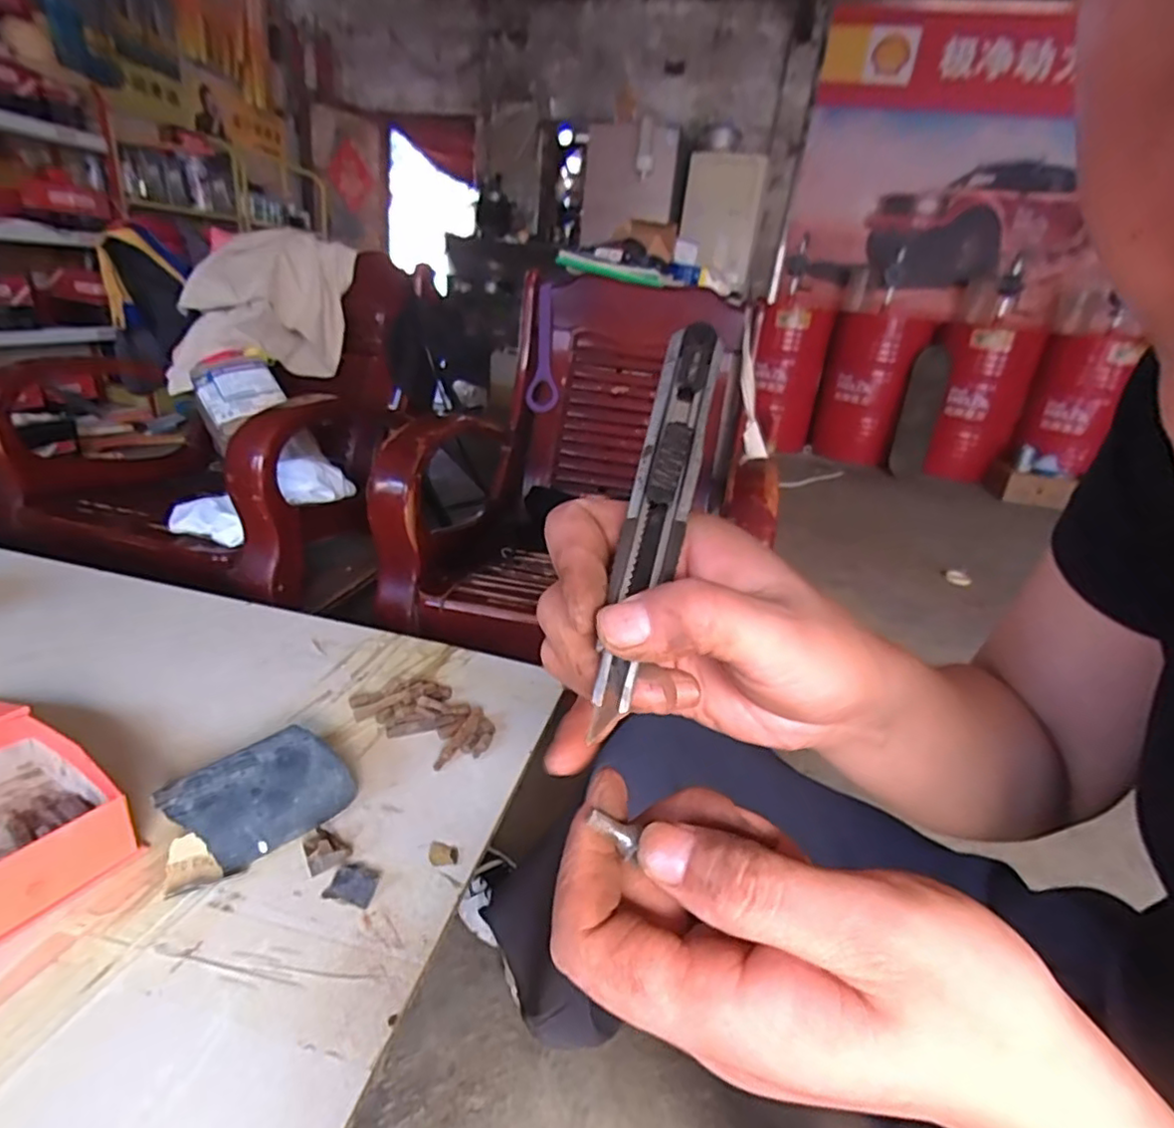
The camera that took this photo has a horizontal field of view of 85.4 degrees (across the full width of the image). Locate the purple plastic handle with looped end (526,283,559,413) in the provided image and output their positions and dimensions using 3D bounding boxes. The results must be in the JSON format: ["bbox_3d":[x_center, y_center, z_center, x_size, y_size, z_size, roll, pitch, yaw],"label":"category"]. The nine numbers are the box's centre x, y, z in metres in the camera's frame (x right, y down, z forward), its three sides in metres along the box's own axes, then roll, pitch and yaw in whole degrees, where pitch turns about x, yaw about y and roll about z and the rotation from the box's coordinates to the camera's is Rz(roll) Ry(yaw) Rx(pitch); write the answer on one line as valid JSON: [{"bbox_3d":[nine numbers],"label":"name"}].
[{"bbox_3d":[-0.114,-0.543,1.605,0.078,0.309,0.022,0,10,-2],"label":"purple plastic handle with looped end"}]

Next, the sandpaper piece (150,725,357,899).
[{"bbox_3d":[-0.250,0.176,0.481,0.125,0.035,0.091,-16,32,-43],"label":"sandpaper piece"}]

